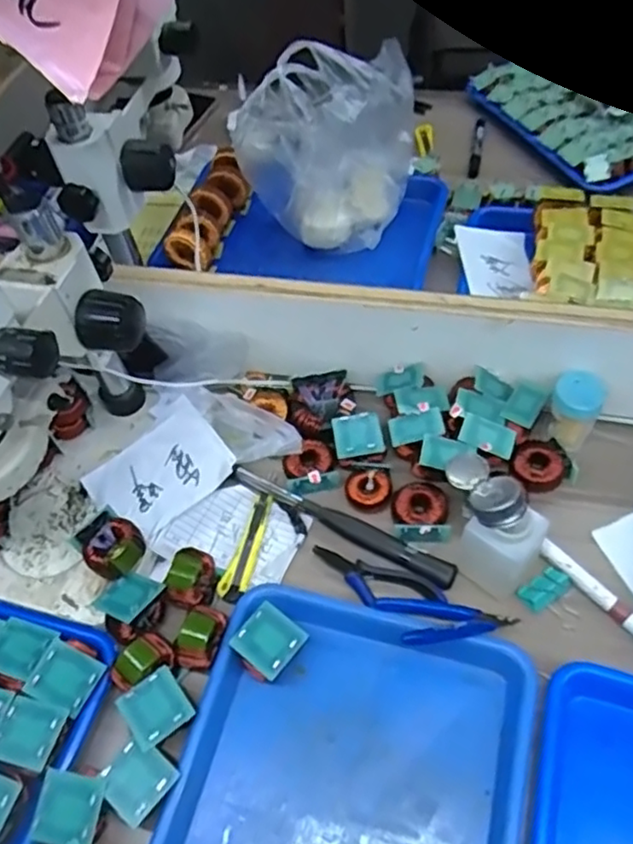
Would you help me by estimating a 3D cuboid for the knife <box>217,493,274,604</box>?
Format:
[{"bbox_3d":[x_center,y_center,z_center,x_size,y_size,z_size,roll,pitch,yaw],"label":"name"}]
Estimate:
[{"bbox_3d":[-0.062,0.115,0.610,0.023,0.009,0.112,11,57,14],"label":"knife"}]

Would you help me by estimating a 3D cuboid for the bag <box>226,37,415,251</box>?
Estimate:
[{"bbox_3d":[0.010,-0.322,0.774,0.205,0.198,0.144,-4,54,4],"label":"bag"}]

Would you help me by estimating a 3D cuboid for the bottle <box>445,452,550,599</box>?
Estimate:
[{"bbox_3d":[0.143,0.083,0.546,0.057,0.095,0.093,-39,59,-20],"label":"bottle"}]

